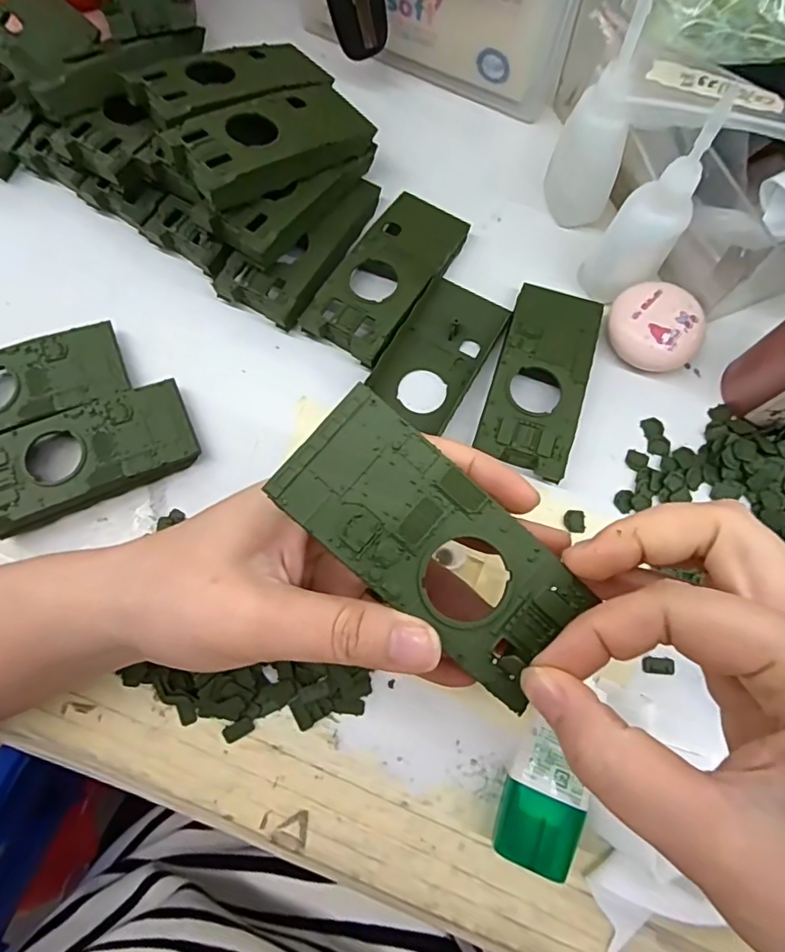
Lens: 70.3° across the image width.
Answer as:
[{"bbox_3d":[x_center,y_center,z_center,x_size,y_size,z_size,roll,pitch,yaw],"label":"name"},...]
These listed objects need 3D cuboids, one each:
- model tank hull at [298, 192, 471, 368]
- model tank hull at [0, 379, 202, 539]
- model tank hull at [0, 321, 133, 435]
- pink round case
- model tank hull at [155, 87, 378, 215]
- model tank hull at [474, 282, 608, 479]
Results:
[{"bbox_3d":[-0.002,-0.110,0.307,0.046,0.019,0.105,31,76,9],"label":"model tank hull"},{"bbox_3d":[-0.153,-0.011,0.277,0.103,0.014,0.047,-22,75,-6],"label":"model tank hull"},{"bbox_3d":[-0.191,-0.044,0.286,0.104,0.015,0.048,-26,75,-7],"label":"model tank hull"},{"bbox_3d":[0.138,-0.077,0.297,0.047,0.025,0.044,0,74,0],"label":"pink round case"},{"bbox_3d":[-0.064,-0.175,0.293,0.104,0.022,0.053,-32,76,-22],"label":"model tank hull"},{"bbox_3d":[0.077,-0.052,0.291,0.046,0.021,0.103,17,75,5],"label":"model tank hull"}]

